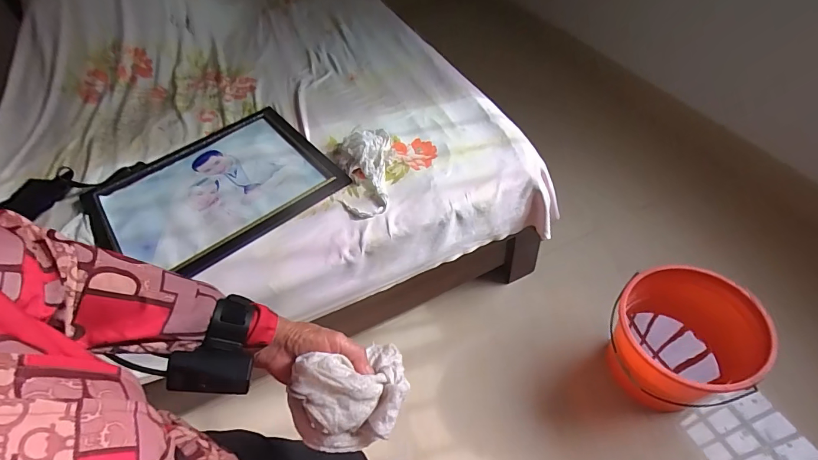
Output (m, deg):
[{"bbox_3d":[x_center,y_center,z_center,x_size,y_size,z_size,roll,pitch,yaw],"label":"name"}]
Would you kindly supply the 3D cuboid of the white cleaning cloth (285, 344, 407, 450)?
[{"bbox_3d":[-0.057,0.159,0.402,0.112,0.072,0.082,-20,51,-11],"label":"white cleaning cloth"}]

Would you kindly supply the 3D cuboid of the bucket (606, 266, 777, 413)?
[{"bbox_3d":[0.661,0.293,1.039,0.299,0.271,0.295,-3,50,3],"label":"bucket"}]

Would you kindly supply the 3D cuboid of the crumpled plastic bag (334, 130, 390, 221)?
[{"bbox_3d":[-0.108,-0.150,1.025,0.150,0.076,0.262,-11,50,-3],"label":"crumpled plastic bag"}]

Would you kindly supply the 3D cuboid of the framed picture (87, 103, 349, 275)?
[{"bbox_3d":[-0.506,-0.103,1.068,0.562,0.030,0.443,-33,54,-20],"label":"framed picture"}]

